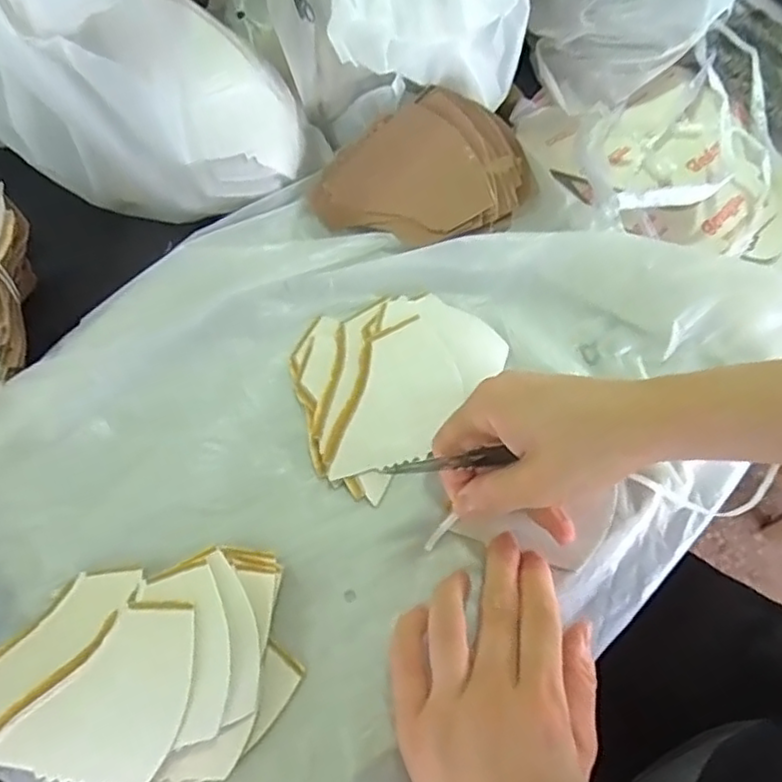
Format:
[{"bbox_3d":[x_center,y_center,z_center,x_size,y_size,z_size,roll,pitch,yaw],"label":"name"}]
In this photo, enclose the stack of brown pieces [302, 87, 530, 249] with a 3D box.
[{"bbox_3d":[0.025,-0.137,0.411,0.128,0.039,0.091,-34,71,-13],"label":"stack of brown pieces"}]

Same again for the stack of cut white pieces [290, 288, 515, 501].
[{"bbox_3d":[-0.007,-0.010,0.375,0.098,0.010,0.123,37,72,15],"label":"stack of cut white pieces"}]

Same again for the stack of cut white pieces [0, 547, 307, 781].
[{"bbox_3d":[-0.127,0.133,0.309,0.154,0.020,0.097,-8,67,-3],"label":"stack of cut white pieces"}]

